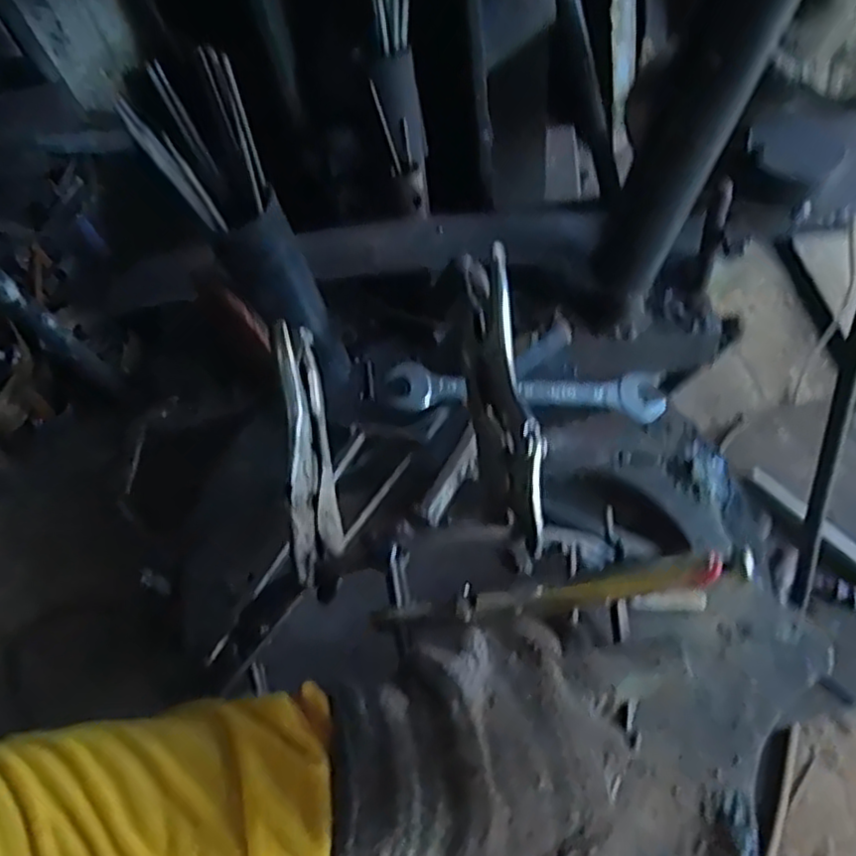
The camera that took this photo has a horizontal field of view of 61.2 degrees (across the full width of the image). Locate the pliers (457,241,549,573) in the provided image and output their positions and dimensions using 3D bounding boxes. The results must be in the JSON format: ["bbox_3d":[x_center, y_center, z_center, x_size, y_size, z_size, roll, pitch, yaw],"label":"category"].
[{"bbox_3d":[0.044,-0.026,0.450,0.034,0.044,0.223,-9,63,4],"label":"pliers"}]

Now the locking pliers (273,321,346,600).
[{"bbox_3d":[-0.074,0.011,0.439,0.023,0.039,0.176,-12,63,2],"label":"locking pliers"}]

